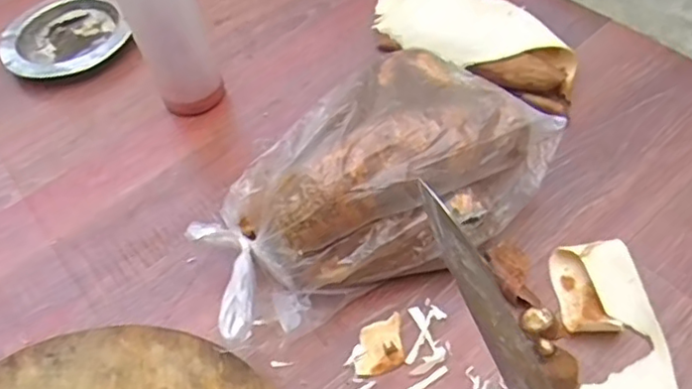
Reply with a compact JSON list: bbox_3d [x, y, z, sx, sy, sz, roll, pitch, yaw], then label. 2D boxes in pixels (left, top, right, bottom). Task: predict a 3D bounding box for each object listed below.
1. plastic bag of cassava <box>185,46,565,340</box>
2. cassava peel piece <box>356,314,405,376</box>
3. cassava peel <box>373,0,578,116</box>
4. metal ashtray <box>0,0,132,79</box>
[{"bbox_3d":[0.017,0.002,0.368,0.124,0.079,0.209,33,62,29],"label":"plastic bag of cassava"},{"bbox_3d":[0.019,0.085,0.354,0.027,0.004,0.034,-8,54,0],"label":"cassava peel piece"},{"bbox_3d":[0.098,-0.122,0.484,0.174,0.025,0.077,29,62,24],"label":"cassava peel"},{"bbox_3d":[-0.242,-0.139,0.537,0.101,0.016,0.108,-25,56,-13],"label":"metal ashtray"}]

